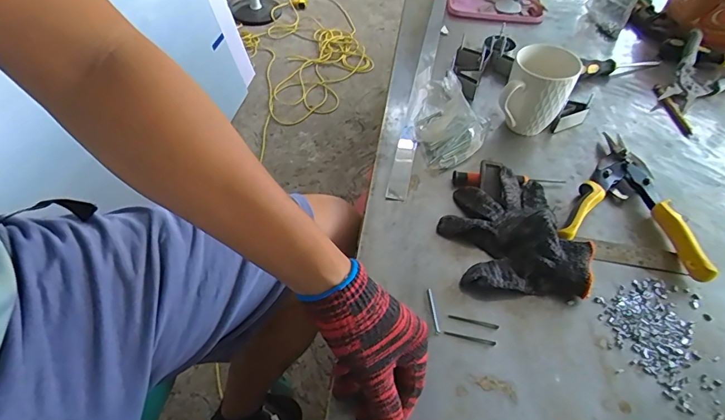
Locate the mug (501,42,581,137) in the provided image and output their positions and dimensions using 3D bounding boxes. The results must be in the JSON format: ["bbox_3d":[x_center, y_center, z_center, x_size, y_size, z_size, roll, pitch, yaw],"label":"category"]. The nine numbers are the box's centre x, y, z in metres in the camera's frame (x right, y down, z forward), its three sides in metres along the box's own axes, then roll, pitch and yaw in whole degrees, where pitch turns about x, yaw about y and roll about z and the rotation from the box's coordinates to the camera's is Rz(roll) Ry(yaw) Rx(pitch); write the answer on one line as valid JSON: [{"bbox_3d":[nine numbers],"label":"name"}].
[{"bbox_3d":[0.240,-0.158,0.597,0.082,0.111,0.094,21,53,14],"label":"mug"}]

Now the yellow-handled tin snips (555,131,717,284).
[{"bbox_3d":[0.327,-0.025,0.537,0.156,0.034,0.217,14,52,9],"label":"yellow-handled tin snips"}]

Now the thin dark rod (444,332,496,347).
[{"bbox_3d":[0.107,0.128,0.426,0.050,0.004,0.005,13,52,8],"label":"thin dark rod"}]

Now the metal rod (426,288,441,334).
[{"bbox_3d":[0.073,0.104,0.443,0.006,0.004,0.051,-3,51,-5],"label":"metal rod"}]

